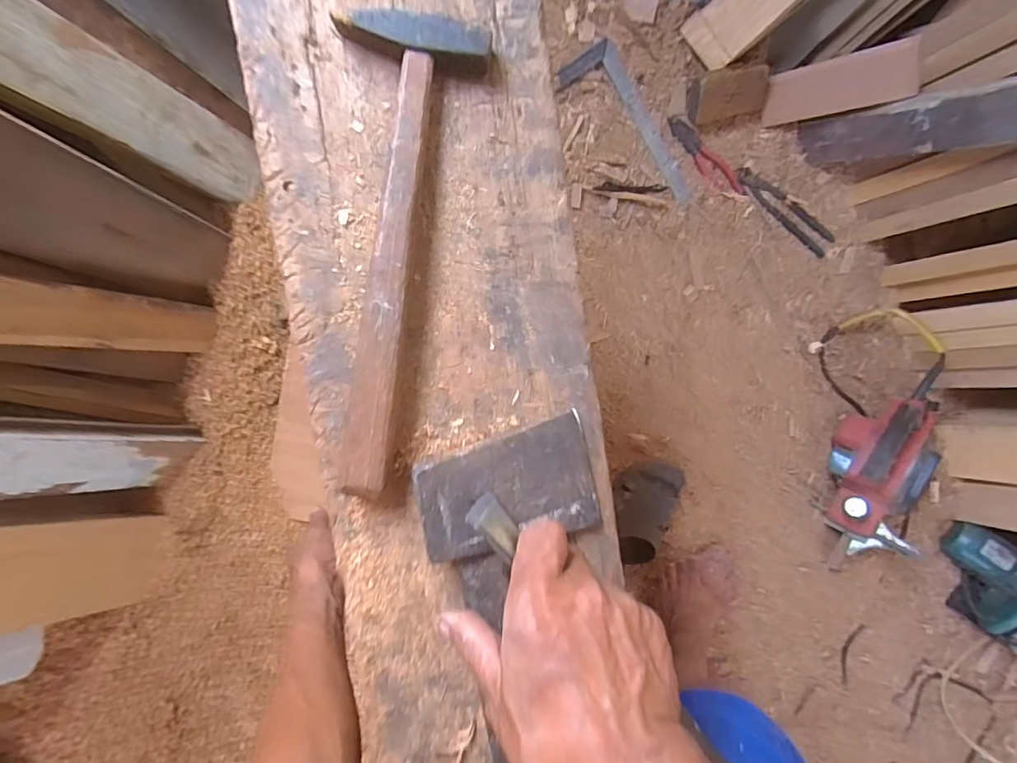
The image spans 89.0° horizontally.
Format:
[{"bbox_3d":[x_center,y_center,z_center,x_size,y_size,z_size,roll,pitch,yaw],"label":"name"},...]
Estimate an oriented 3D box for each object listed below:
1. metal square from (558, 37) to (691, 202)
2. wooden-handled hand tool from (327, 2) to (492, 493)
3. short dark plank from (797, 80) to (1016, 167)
[{"bbox_3d":[0.211,-0.433,0.903,0.105,0.007,0.297,-37,104,3],"label":"metal square"},{"bbox_3d":[-0.072,-0.074,0.304,0.077,0.023,0.276,9,93,-8],"label":"wooden-handled hand tool"},{"bbox_3d":[0.627,-0.387,0.786,0.028,0.360,0.079,-29,117,-19],"label":"short dark plank"}]

